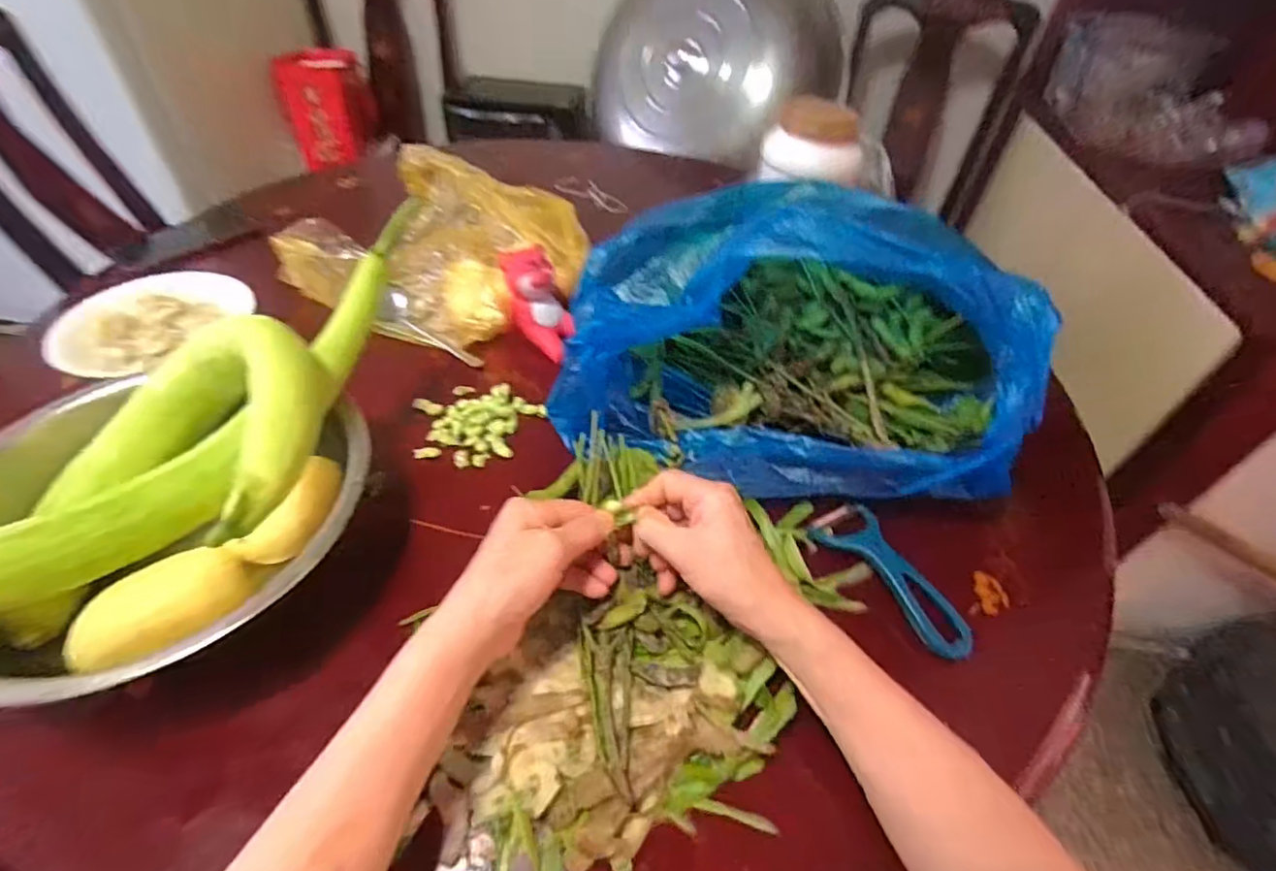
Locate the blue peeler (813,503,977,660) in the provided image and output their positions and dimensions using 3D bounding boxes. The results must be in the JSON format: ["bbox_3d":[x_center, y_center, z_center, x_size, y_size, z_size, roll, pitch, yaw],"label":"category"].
[{"bbox_3d":[0.208,0.108,0.465,0.053,0.024,0.145,-27,53,-27],"label":"blue peeler"}]

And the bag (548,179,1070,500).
[{"bbox_3d":[0.119,-0.096,0.537,0.376,0.172,0.269,5,46,1],"label":"bag"}]

